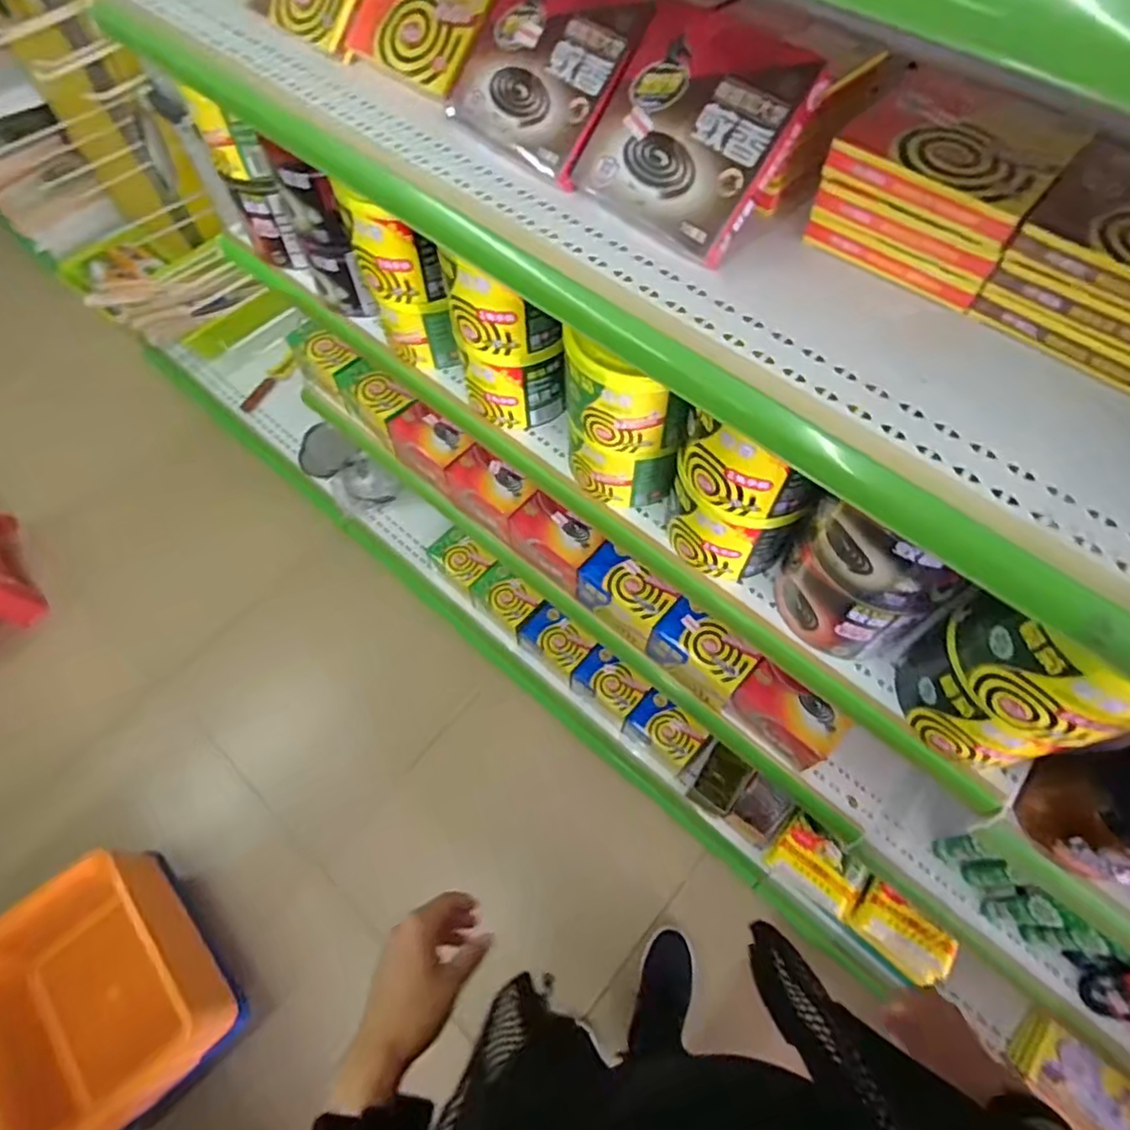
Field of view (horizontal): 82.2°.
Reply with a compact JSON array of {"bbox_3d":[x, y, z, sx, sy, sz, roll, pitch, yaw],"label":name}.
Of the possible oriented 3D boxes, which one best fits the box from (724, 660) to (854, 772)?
[{"bbox_3d":[0.310,0.214,0.913,0.143,0.118,0.059,39,68,15],"label":"box"}]

